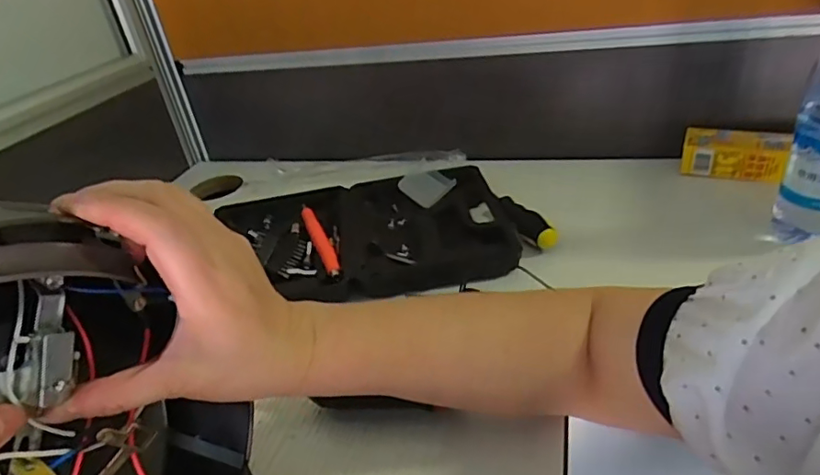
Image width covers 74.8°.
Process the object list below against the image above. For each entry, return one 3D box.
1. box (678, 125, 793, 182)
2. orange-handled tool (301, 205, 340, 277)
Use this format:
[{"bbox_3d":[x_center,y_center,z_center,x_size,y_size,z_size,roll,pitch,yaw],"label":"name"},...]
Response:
[{"bbox_3d":[0.378,-0.097,0.626,0.106,0.043,0.049,11,38,29],"label":"box"},{"bbox_3d":[-0.100,-0.001,0.597,0.017,0.009,0.156,-18,33,-14],"label":"orange-handled tool"}]

